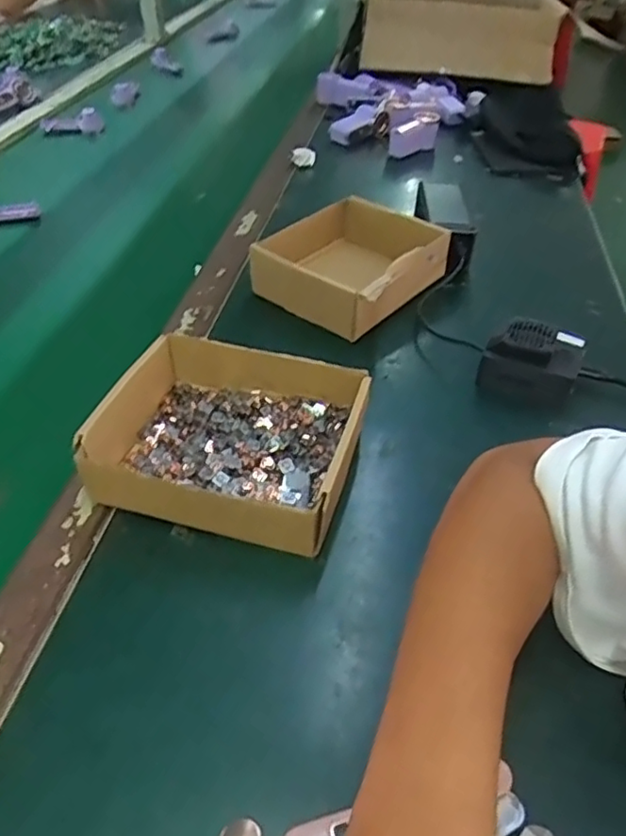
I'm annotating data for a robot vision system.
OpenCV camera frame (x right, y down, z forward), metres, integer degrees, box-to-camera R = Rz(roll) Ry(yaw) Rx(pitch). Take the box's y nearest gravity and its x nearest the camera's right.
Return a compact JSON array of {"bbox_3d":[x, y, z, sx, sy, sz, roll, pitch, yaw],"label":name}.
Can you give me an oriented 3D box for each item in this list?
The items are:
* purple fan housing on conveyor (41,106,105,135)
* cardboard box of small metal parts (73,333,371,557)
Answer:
[{"bbox_3d":[-0.375,-0.460,0.979,0.089,0.025,0.057,-15,44,-17],"label":"purple fan housing on conveyor"},{"bbox_3d":[-0.051,0.008,0.448,0.169,0.055,0.159,10,43,9],"label":"cardboard box of small metal parts"}]

